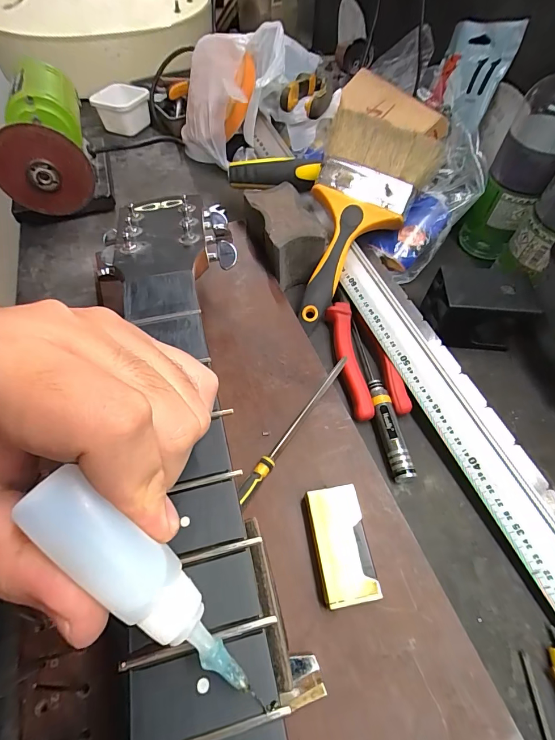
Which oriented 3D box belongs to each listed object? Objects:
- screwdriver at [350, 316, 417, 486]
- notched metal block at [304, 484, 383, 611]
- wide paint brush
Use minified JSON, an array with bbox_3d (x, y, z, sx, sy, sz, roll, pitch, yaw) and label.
[{"bbox_3d":[0.087,0.019,0.323,0.017,0.017,0.159,-8,58,-6],"label":"screwdriver"},{"bbox_3d":[0.041,0.114,0.235,0.035,0.014,0.067,-7,58,-5],"label":"notched metal block"},{"bbox_3d":[0.075,-0.145,0.368,0.104,0.028,0.220,23,90,13],"label":"wide paint brush"}]

